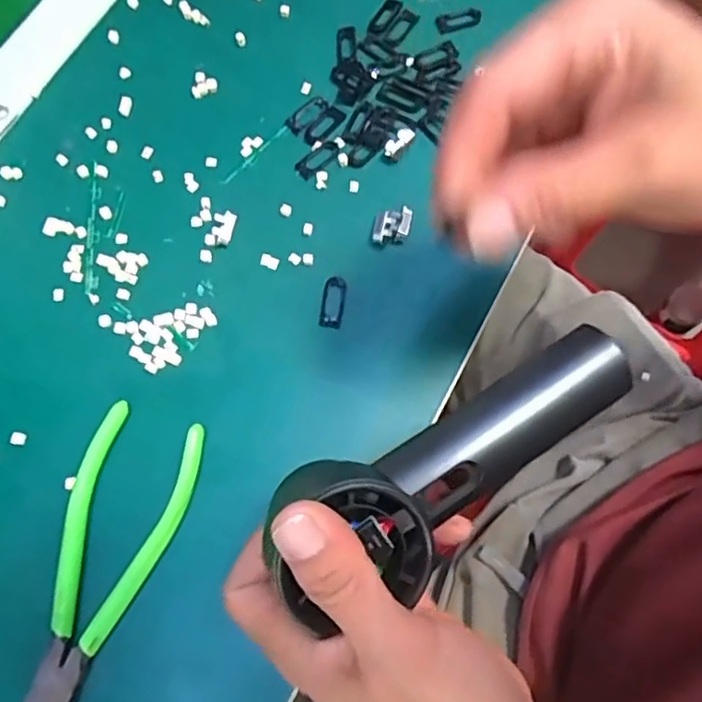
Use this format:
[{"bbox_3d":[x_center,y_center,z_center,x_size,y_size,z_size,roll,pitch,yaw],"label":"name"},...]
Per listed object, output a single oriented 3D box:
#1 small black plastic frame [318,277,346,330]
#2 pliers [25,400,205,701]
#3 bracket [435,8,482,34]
[{"bbox_3d":[-0.010,-0.027,0.335,0.012,0.004,0.028,10,73,2],"label":"small black plastic frame"},{"bbox_3d":[-0.120,0.103,0.293,0.055,0.009,0.151,19,73,5],"label":"pliers"},{"bbox_3d":[0.068,-0.210,0.394,0.030,0.004,0.014,-13,73,-5],"label":"bracket"}]

